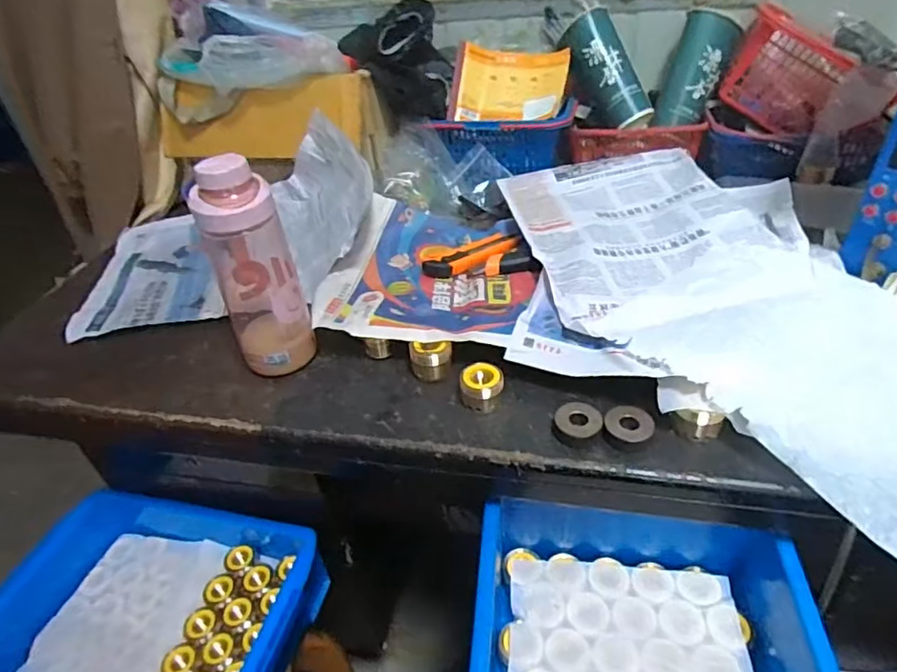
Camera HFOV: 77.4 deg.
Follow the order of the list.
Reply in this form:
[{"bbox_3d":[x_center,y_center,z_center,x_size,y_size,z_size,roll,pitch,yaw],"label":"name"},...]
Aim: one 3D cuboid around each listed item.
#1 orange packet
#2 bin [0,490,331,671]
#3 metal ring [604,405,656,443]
[{"bbox_3d":[0.095,-0.372,0.829,0.154,0.021,0.118,5,77,10],"label":"orange packet"},{"bbox_3d":[-0.341,0.328,0.667,0.349,0.088,0.255,4,39,12],"label":"bin"},{"bbox_3d":[0.154,0.074,0.474,0.040,0.007,0.044,-4,29,2],"label":"metal ring"}]

